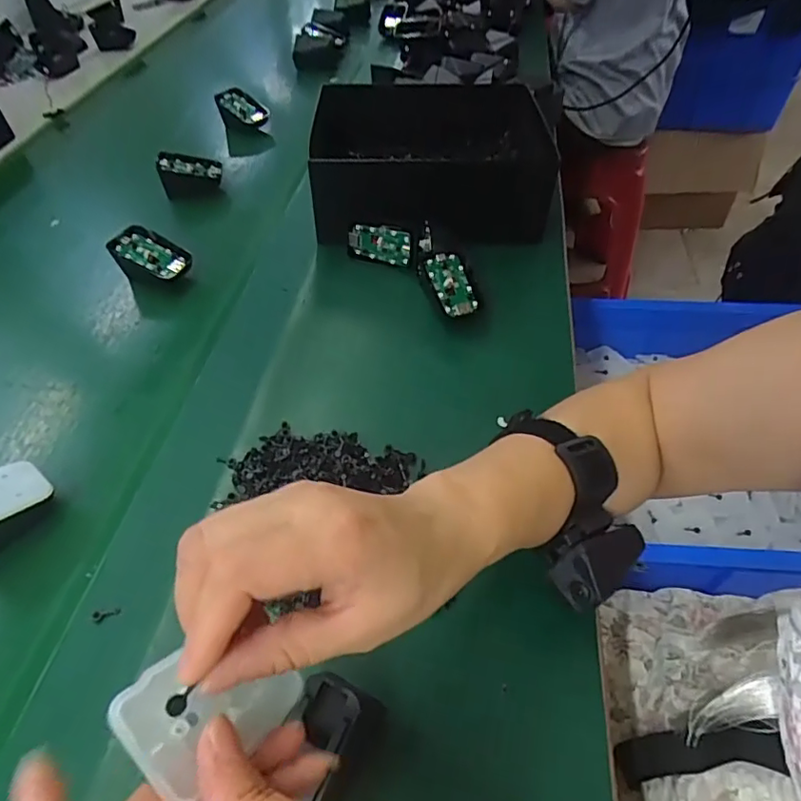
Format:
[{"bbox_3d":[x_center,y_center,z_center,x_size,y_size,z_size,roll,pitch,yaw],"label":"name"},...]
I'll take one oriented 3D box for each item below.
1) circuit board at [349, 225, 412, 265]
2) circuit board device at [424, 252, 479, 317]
[{"bbox_3d":[-0.019,-0.149,0.538,0.061,0.041,0.008,12,49,16],"label":"circuit board"},{"bbox_3d":[0.044,-0.102,0.494,0.036,0.009,0.063,-22,75,-6],"label":"circuit board device"}]

